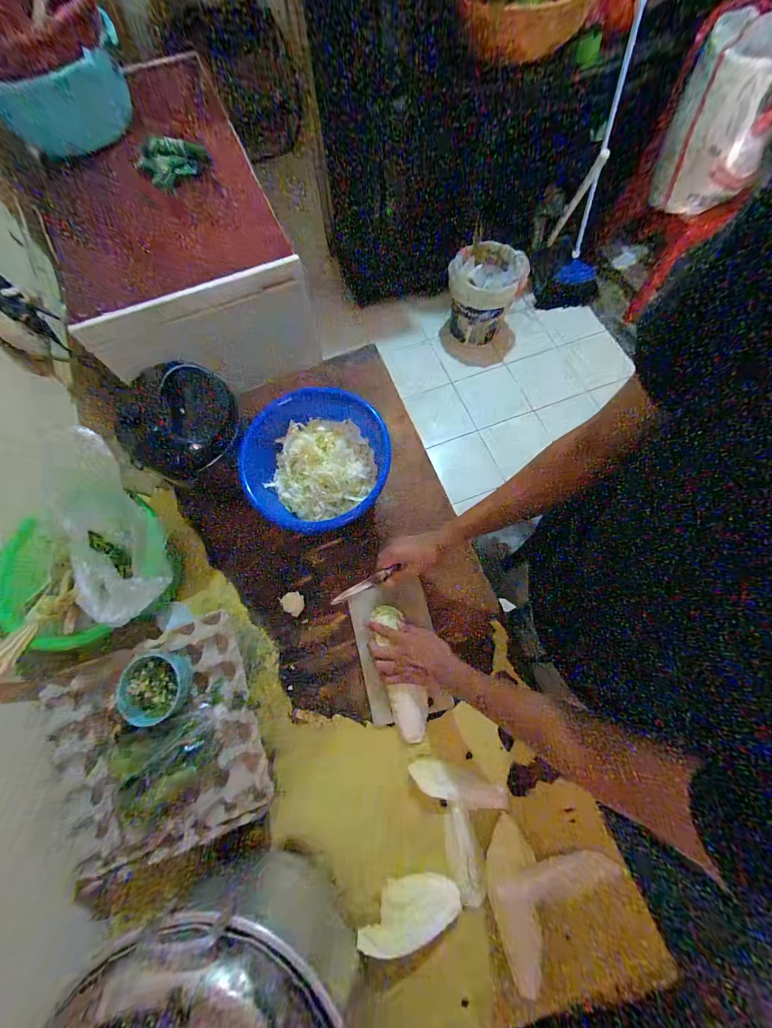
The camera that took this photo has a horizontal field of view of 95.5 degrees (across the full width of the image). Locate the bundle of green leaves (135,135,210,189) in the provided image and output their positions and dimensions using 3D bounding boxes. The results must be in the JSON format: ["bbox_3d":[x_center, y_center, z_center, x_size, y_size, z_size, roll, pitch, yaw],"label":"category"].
[{"bbox_3d":[-0.377,-0.625,0.619,0.125,0.085,0.040,-20,93,-3],"label":"bundle of green leaves"}]

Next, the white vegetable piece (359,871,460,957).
[{"bbox_3d":[0.035,0.590,0.520,0.155,0.011,0.072,-11,42,-18],"label":"white vegetable piece"}]

